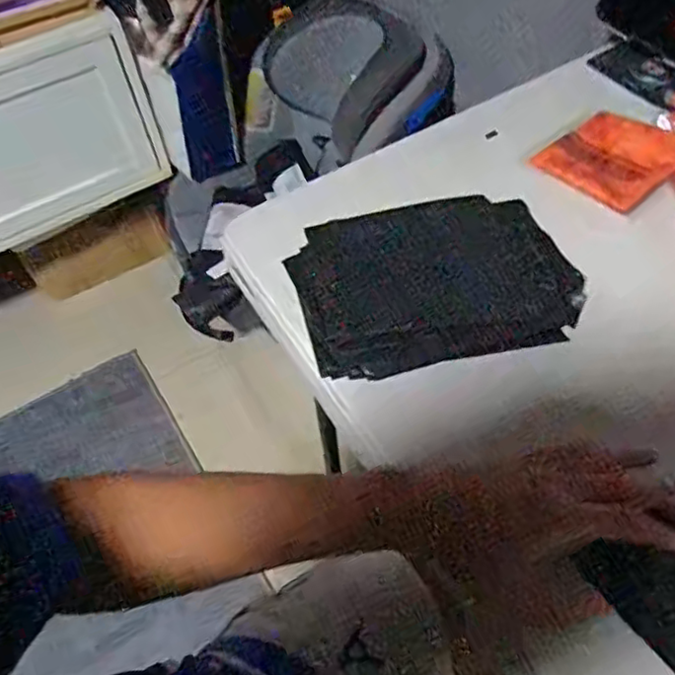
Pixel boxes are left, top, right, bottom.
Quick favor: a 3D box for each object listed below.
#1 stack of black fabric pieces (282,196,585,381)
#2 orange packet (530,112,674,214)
[{"bbox_3d":[0.089,-0.051,0.591,0.246,0.018,0.158,-10,69,-3],"label":"stack of black fabric pieces"},{"bbox_3d":[0.286,-0.190,0.672,0.104,0.012,0.121,-45,61,-5],"label":"orange packet"}]

